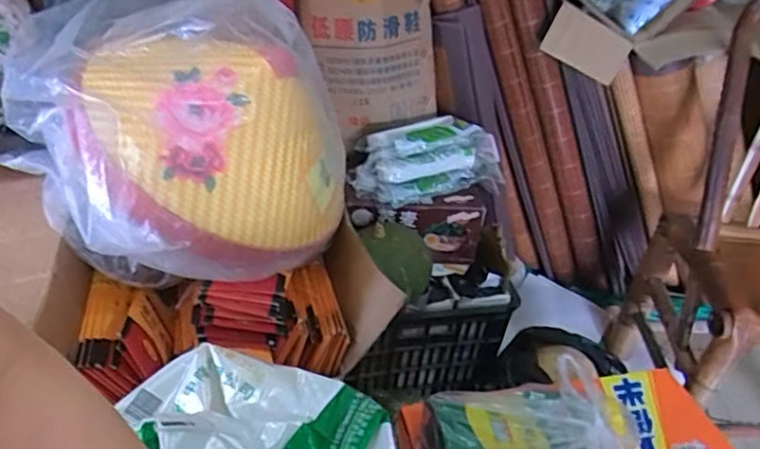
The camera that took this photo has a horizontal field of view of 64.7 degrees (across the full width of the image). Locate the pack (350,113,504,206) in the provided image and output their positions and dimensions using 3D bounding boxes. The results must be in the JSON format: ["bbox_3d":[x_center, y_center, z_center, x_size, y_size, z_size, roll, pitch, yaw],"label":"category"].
[{"bbox_3d":[0.088,-0.118,1.092,0.283,0.098,0.135,-6,37,-20],"label":"pack"}]

